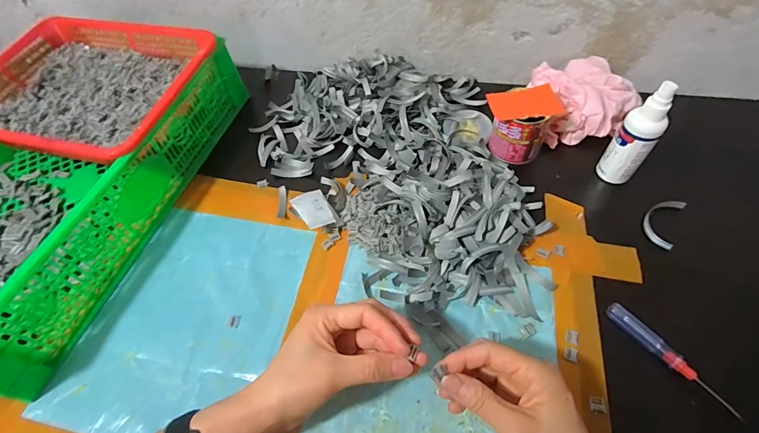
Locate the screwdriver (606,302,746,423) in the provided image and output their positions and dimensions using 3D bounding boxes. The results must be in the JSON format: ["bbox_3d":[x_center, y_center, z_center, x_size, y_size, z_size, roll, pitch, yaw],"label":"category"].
[{"bbox_3d":[0.263,0.127,0.341,0.015,0.013,0.118,-32,58,-17],"label":"screwdriver"}]

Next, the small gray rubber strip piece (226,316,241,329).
[{"bbox_3d":[-0.152,0.109,0.392,0.013,0.004,0.014,7,56,10],"label":"small gray rubber strip piece"}]

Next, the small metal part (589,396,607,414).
[{"bbox_3d":[0.192,0.166,0.329,0.011,0.005,0.012,6,56,10],"label":"small metal part"}]

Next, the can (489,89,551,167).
[{"bbox_3d":[0.175,-0.113,0.476,0.061,0.058,0.063,-36,59,-19],"label":"can"}]

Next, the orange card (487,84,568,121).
[{"bbox_3d":[0.179,-0.139,0.457,0.086,0.006,0.053,-4,59,0],"label":"orange card"}]

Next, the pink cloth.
[{"bbox_3d":[0.271,-0.161,0.503,0.121,0.056,0.118,-6,54,1],"label":"pink cloth"}]

